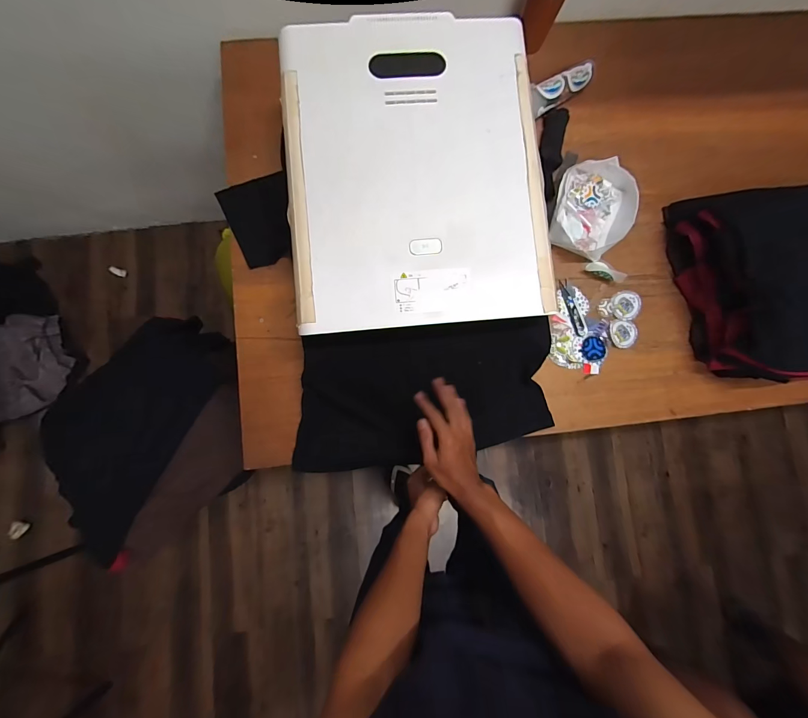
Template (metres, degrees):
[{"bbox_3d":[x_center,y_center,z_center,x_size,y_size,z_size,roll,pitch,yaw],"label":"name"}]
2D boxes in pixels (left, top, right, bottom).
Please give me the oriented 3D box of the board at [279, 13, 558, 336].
[{"bbox_3d":[0.017,-0.299,0.542,0.389,0.031,0.492,-4,82,-4],"label":"board"}]

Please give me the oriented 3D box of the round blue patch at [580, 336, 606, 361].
[{"bbox_3d":[0.379,-0.021,0.692,0.049,0.005,0.047,-5,84,-4],"label":"round blue patch"}]

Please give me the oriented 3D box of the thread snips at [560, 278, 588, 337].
[{"bbox_3d":[0.340,-0.104,0.700,0.026,0.005,0.119,-19,85,-6],"label":"thread snips"}]

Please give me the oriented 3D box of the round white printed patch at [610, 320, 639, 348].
[{"bbox_3d":[0.441,-0.051,0.696,0.059,0.007,0.055,0,83,-4],"label":"round white printed patch"}]

